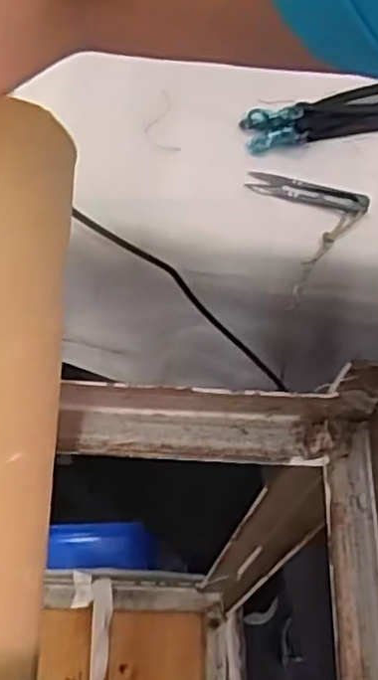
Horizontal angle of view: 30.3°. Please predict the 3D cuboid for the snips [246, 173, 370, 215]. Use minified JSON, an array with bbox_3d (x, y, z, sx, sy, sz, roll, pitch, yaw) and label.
[{"bbox_3d":[0.101,-0.126,0.594,0.101,0.012,0.023,18,62,7],"label":"snips"}]

